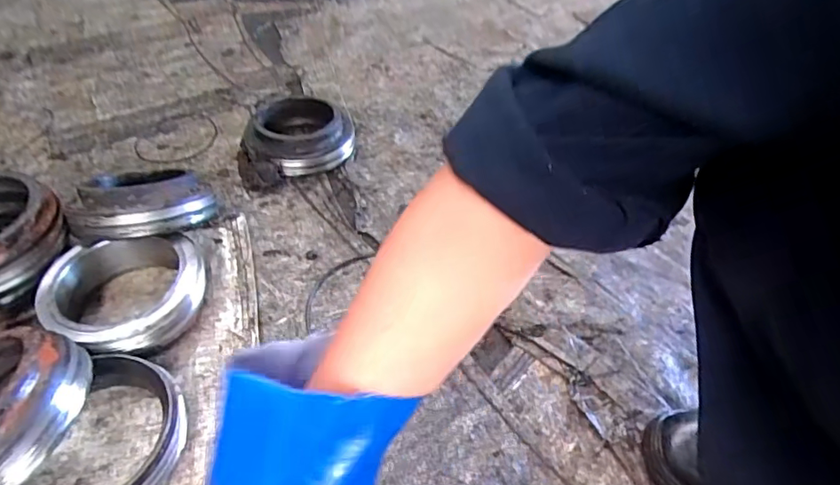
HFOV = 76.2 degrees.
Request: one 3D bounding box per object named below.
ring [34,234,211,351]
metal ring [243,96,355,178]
[{"bbox_3d":[-0.308,0.054,0.563,0.144,0.054,0.136,2,45,-2],"label":"ring"},{"bbox_3d":[-0.175,-0.155,0.791,0.152,0.057,0.152,2,45,-2],"label":"metal ring"}]

